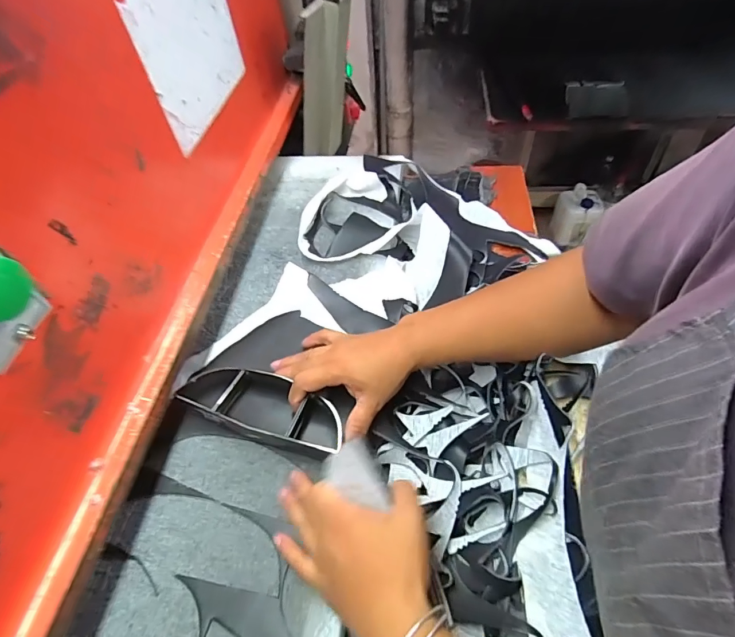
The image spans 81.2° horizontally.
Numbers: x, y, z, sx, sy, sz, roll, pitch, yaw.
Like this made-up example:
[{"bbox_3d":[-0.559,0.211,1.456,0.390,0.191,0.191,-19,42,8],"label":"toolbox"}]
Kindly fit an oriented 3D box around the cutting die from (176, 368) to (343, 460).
[{"bbox_3d":[-0.099,0.098,0.444,0.169,0.034,0.059,17,53,15],"label":"cutting die"}]

